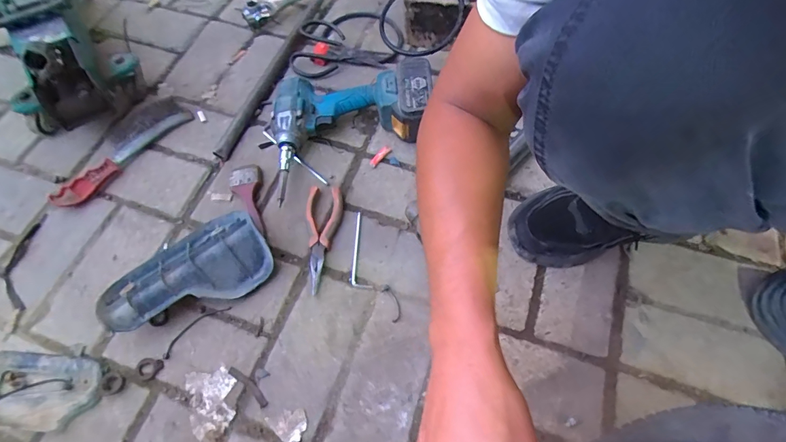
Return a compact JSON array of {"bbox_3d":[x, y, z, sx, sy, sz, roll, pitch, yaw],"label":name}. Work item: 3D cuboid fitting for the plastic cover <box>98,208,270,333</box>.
[{"bbox_3d":[-0.270,0.058,0.522,0.200,0.045,0.118,-20,64,-10],"label":"plastic cover"}]

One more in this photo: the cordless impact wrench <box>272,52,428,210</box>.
[{"bbox_3d":[-0.064,-0.145,0.597,0.251,0.085,0.170,-7,63,-2],"label":"cordless impact wrench"}]

